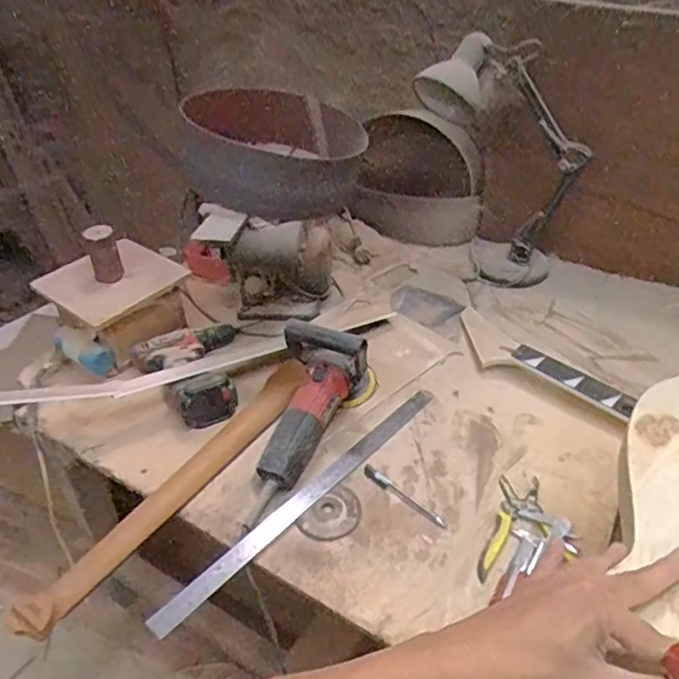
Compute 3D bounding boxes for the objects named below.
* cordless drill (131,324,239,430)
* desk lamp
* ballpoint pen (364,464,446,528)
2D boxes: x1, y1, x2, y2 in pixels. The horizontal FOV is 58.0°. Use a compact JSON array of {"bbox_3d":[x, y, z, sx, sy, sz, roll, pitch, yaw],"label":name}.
[{"bbox_3d":[-0.220,0.042,1.018,0.179,0.066,0.208,-27,46,-26],"label":"cordless drill"},{"bbox_3d":[0.298,-0.331,1.157,0.301,0.439,0.141,15,43,21],"label":"desk lamp"},{"bbox_3d":[0.086,0.214,0.843,0.139,0.012,0.017,28,49,35],"label":"ballpoint pen"}]

